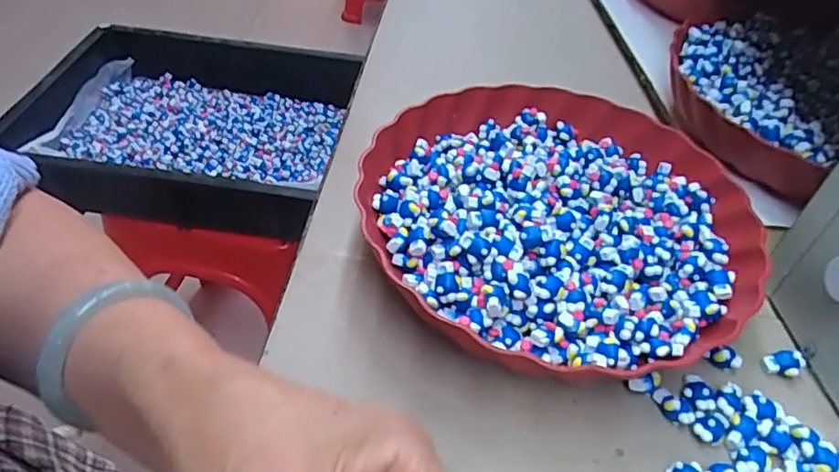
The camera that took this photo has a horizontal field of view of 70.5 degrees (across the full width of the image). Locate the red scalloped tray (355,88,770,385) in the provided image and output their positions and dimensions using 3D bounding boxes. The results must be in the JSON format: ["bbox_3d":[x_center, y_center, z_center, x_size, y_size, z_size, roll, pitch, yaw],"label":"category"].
[{"bbox_3d":[0.087,-0.015,0.387,0.236,0.045,0.232,-9,48,-15],"label":"red scalloped tray"}]

